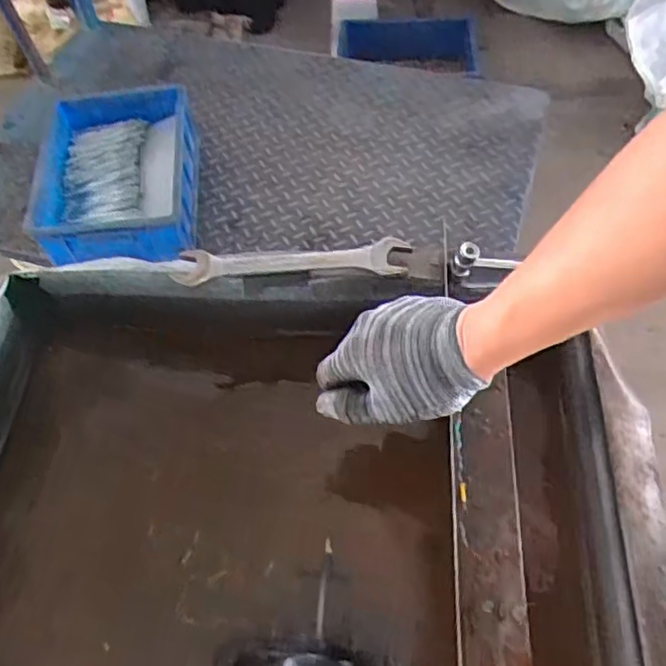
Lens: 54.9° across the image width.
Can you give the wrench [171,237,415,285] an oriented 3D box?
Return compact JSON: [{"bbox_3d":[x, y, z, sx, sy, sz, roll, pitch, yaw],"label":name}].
[{"bbox_3d":[-0.041,-0.071,0.610,0.217,0.015,0.041,-2,56,2],"label":"wrench"}]

